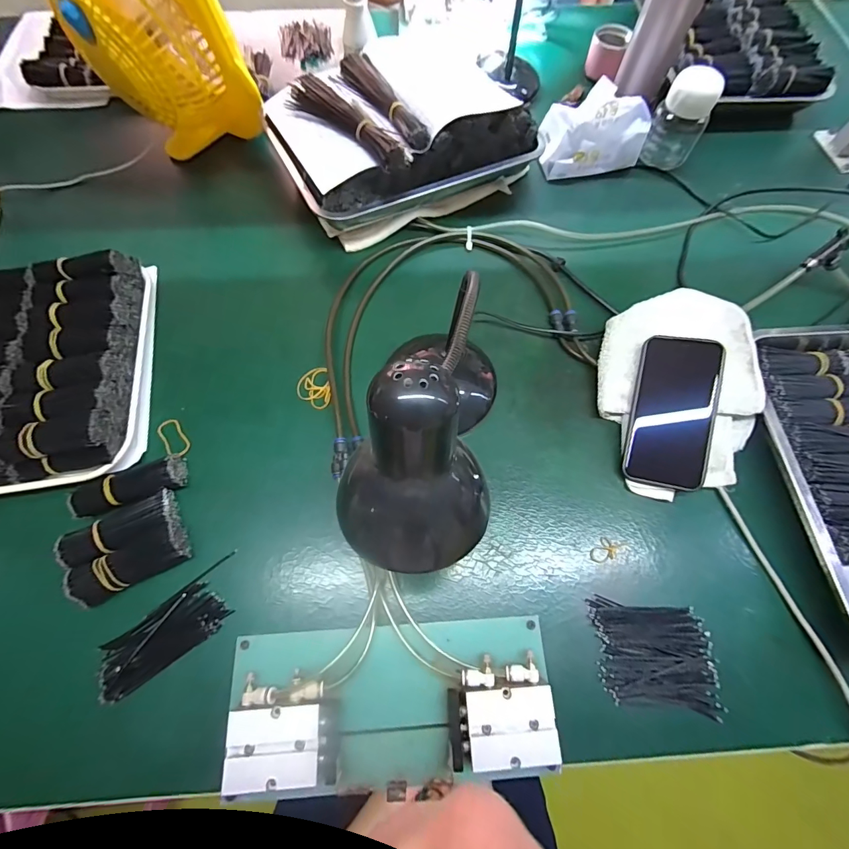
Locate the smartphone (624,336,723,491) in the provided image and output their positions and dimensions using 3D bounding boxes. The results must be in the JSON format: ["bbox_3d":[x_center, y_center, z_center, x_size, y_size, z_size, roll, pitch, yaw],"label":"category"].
[{"bbox_3d":[0.271,-0.014,0.438,0.078,0.012,0.161,10,87,19],"label":"smartphone"}]

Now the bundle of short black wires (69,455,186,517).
[{"bbox_3d":[-0.309,0.067,0.425,0.104,0.035,0.040,-20,69,-7],"label":"bundle of short black wires"}]

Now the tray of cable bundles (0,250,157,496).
[{"bbox_3d":[-0.445,-0.063,0.463,0.215,0.069,0.283,-10,68,-5],"label":"tray of cable bundles"}]

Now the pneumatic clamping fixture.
[{"bbox_3d":[-0.027,0.242,0.350,0.276,0.044,0.116,-3,68,0],"label":"pneumatic clamping fixture"}]

